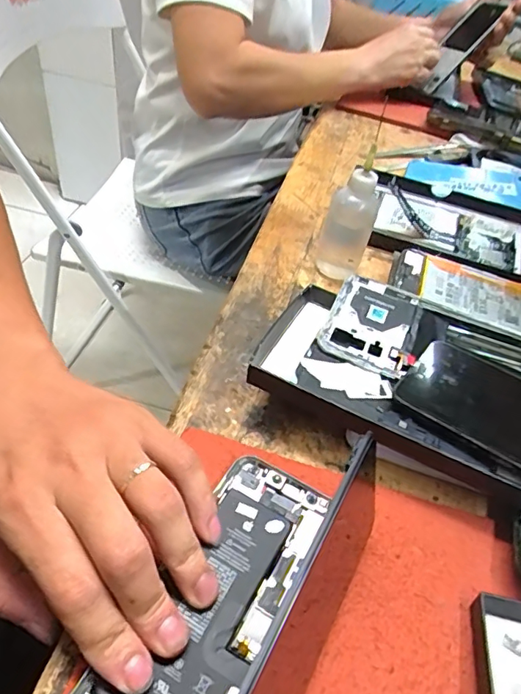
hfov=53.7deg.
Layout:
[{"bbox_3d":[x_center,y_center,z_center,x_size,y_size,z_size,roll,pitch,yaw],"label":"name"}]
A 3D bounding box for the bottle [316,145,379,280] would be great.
[{"bbox_3d":[0.071,-0.104,0.413,0.039,0.100,0.039,14,45,6],"label":"bottle"}]

